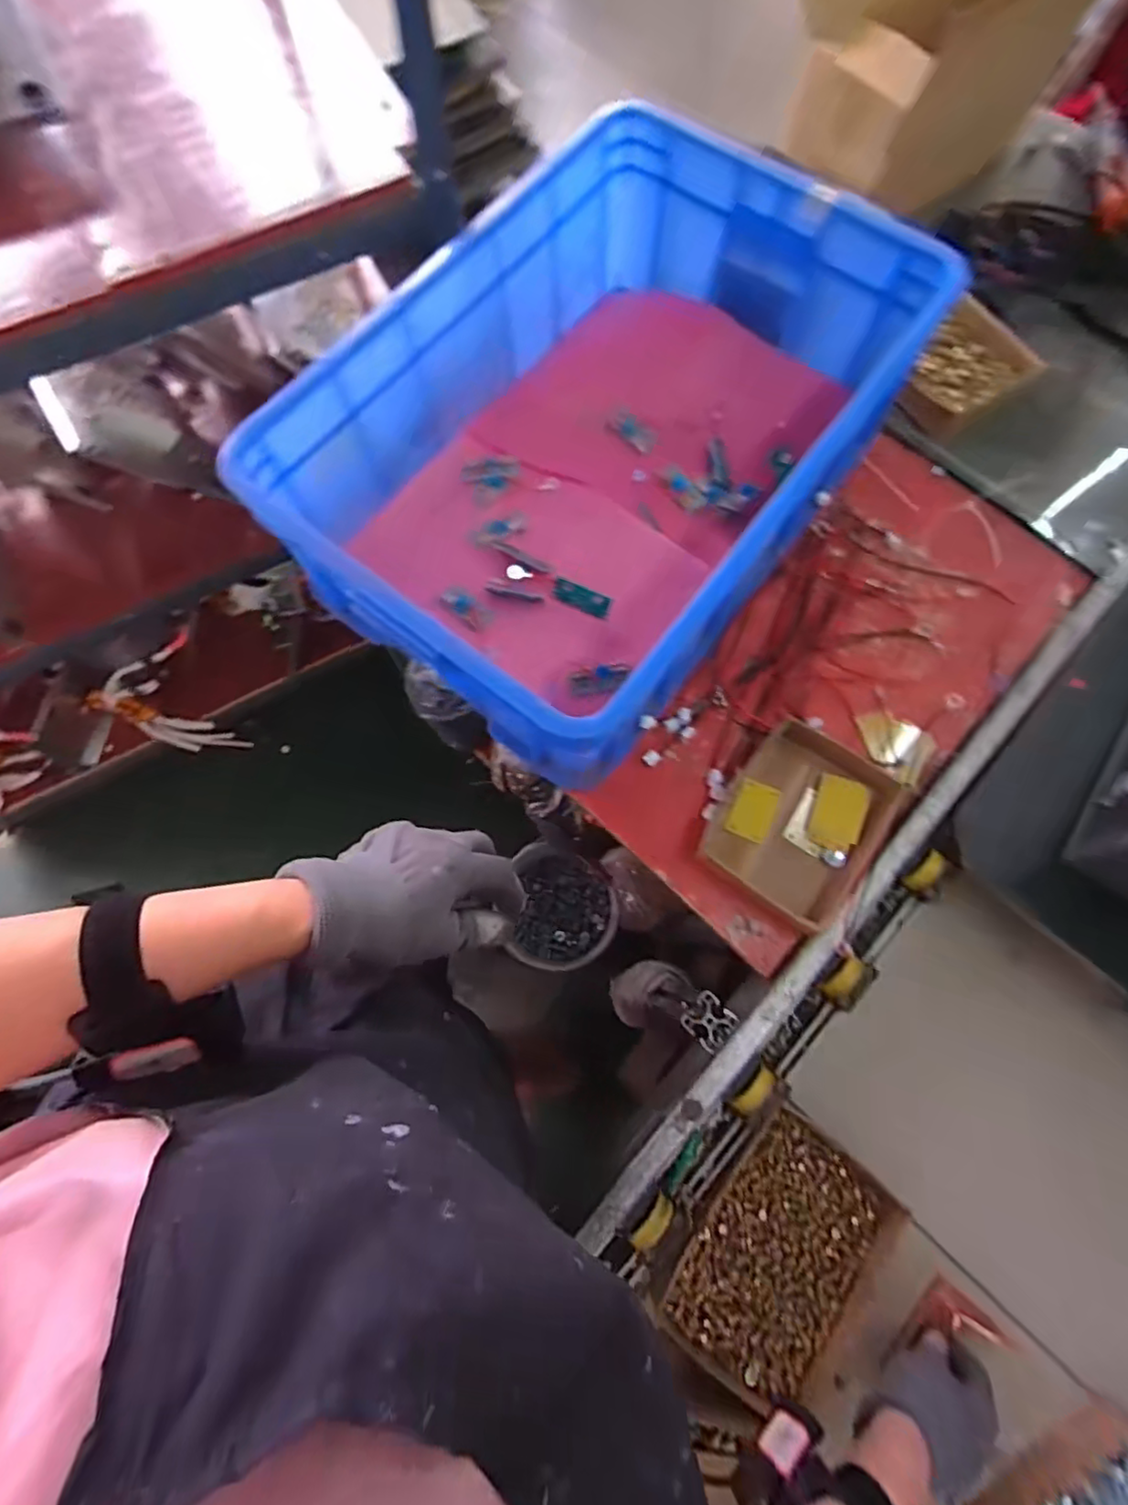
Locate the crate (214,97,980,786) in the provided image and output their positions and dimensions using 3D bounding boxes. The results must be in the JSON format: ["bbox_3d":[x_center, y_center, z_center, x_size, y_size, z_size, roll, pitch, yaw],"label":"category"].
[{"bbox_3d":[0.044,-0.327,0.665,0.421,0.202,0.603,37,77,10],"label":"crate"}]

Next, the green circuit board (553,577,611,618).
[{"bbox_3d":[0.019,-0.169,0.695,0.066,0.005,0.023,27,101,15],"label":"green circuit board"}]

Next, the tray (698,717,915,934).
[{"bbox_3d":[0.235,0.069,0.628,0.146,0.054,0.184,36,77,10],"label":"tray"}]

